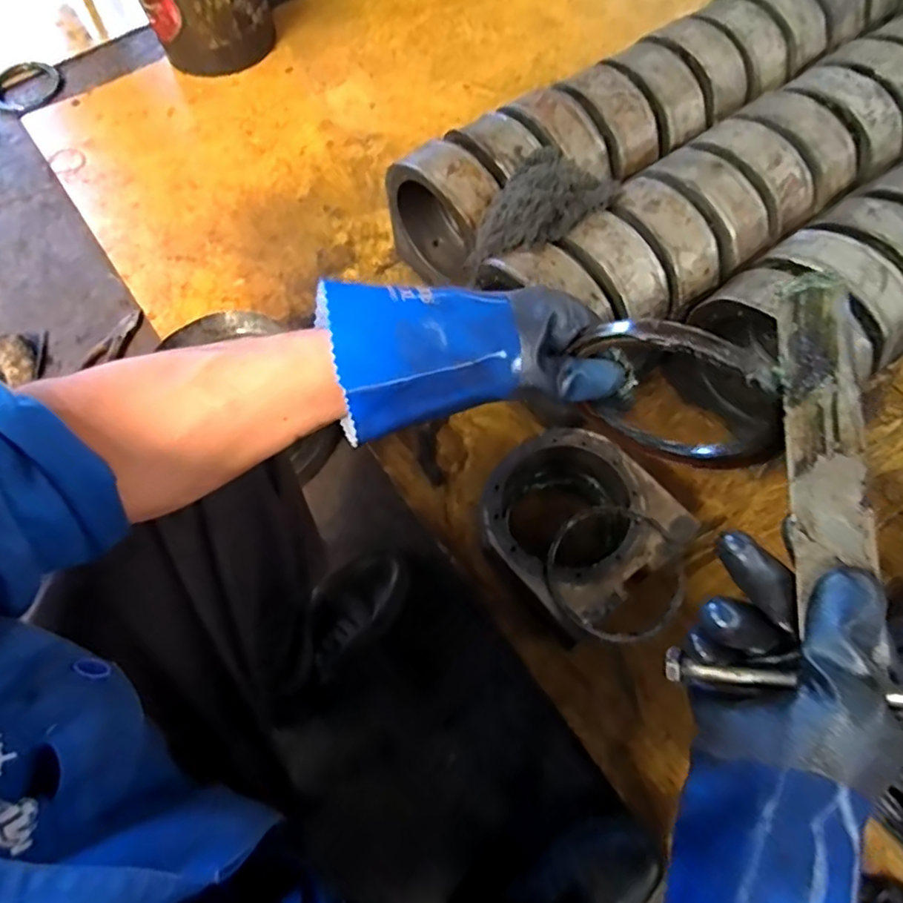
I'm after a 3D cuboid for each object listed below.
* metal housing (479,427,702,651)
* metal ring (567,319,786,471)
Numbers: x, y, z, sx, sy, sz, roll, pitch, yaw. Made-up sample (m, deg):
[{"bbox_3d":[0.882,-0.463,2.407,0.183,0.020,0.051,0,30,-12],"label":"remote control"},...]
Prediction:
[{"bbox_3d":[0.162,0.104,0.812,0.225,0.114,0.232,-38,69,-15],"label":"metal housing"},{"bbox_3d":[0.153,-0.033,0.396,0.140,0.153,0.029,32,69,16],"label":"metal ring"}]

